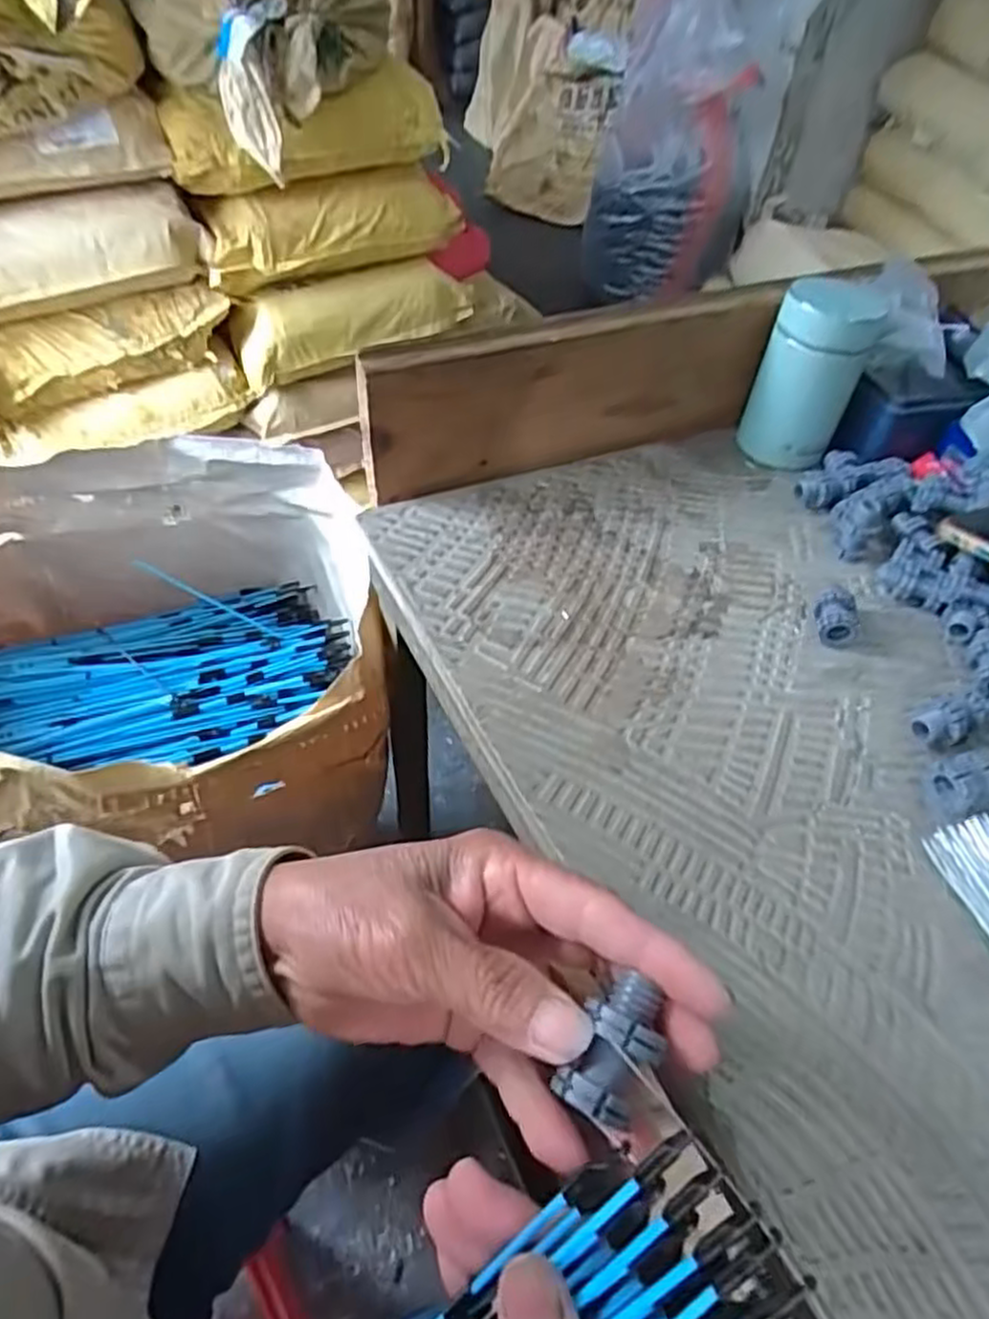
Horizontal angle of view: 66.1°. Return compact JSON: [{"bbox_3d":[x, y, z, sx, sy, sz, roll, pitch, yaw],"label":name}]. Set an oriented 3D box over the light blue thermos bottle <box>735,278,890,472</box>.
[{"bbox_3d":[0.219,-0.198,0.534,0.065,0.112,0.068,20,49,12],"label":"light blue thermos bottle"}]

